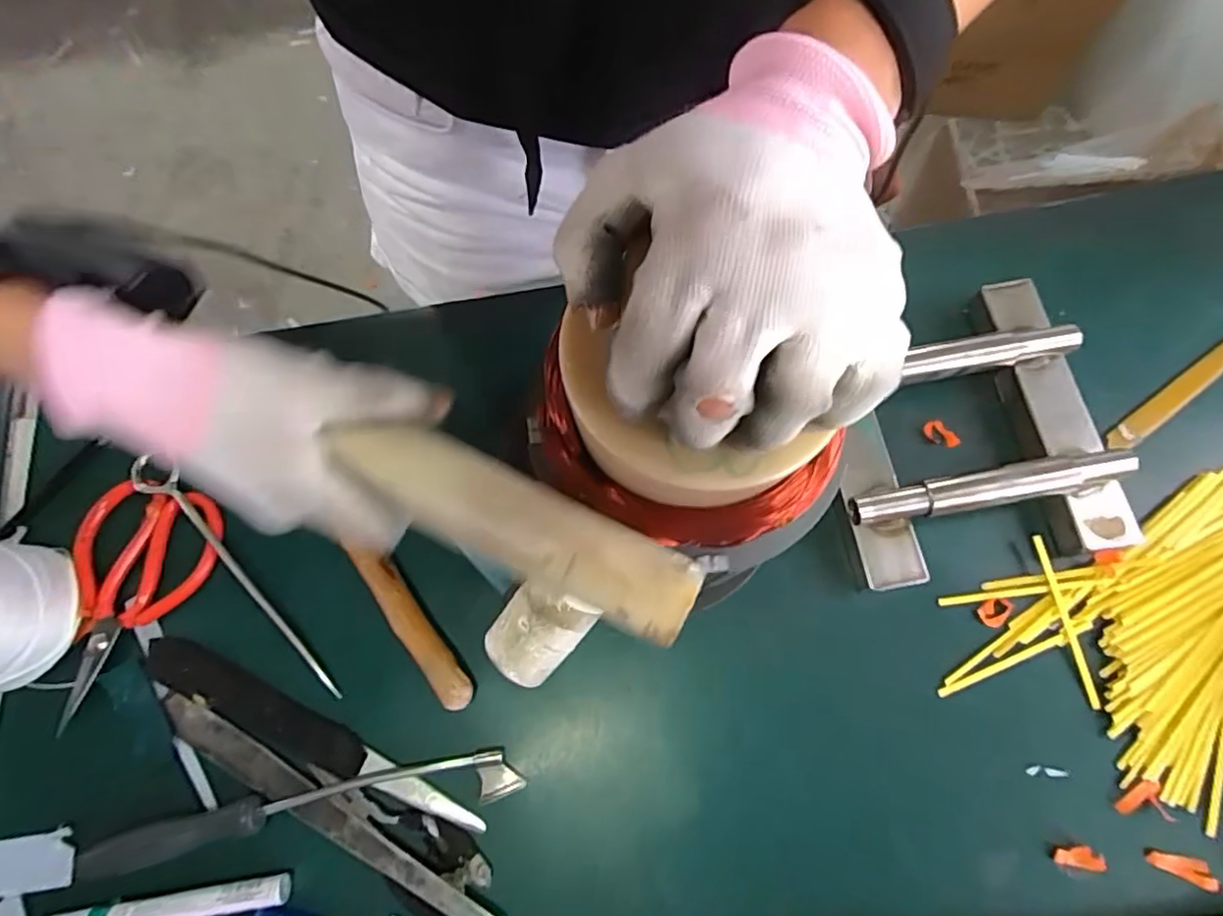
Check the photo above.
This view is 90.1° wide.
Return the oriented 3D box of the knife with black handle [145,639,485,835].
[{"bbox_3d":[-0.192,0.180,0.386,0.236,0.016,0.033,25,76,8],"label":"knife with black handle"}]

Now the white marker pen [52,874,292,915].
[{"bbox_3d":[-0.261,0.264,0.355,0.139,0.010,0.015,-9,74,-1],"label":"white marker pen"}]

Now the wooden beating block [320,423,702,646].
[{"bbox_3d":[-0.041,0.026,0.250,0.155,0.016,0.035,26,76,7],"label":"wooden beating block"}]

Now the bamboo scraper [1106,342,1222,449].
[{"bbox_3d":[0.441,-0.068,0.445,0.207,0.009,0.018,-34,76,-8],"label":"bamboo scraper"}]

